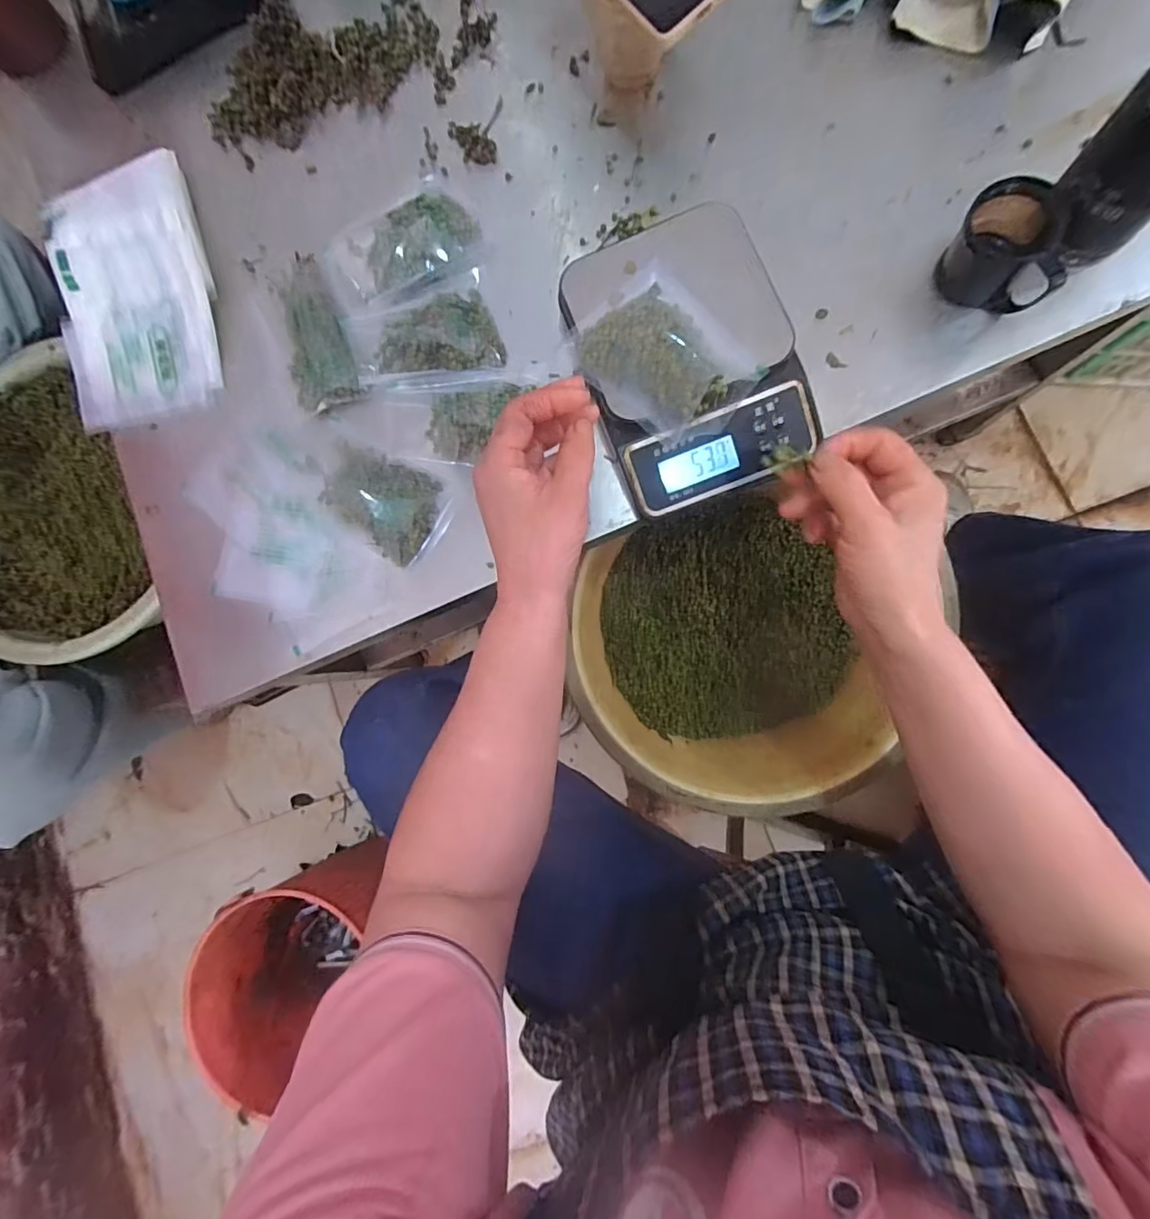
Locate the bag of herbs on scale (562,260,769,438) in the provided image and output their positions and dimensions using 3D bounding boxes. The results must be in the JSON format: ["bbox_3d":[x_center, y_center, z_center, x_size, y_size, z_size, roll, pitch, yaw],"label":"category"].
[{"bbox_3d":[0.062,-0.185,0.390,0.093,0.034,0.129,-39,81,3],"label":"bag of herbs on scale"}]

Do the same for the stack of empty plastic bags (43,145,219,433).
[{"bbox_3d":[-0.430,-0.300,0.513,0.167,0.033,0.235,-14,83,6],"label":"stack of empty plastic bags"}]

